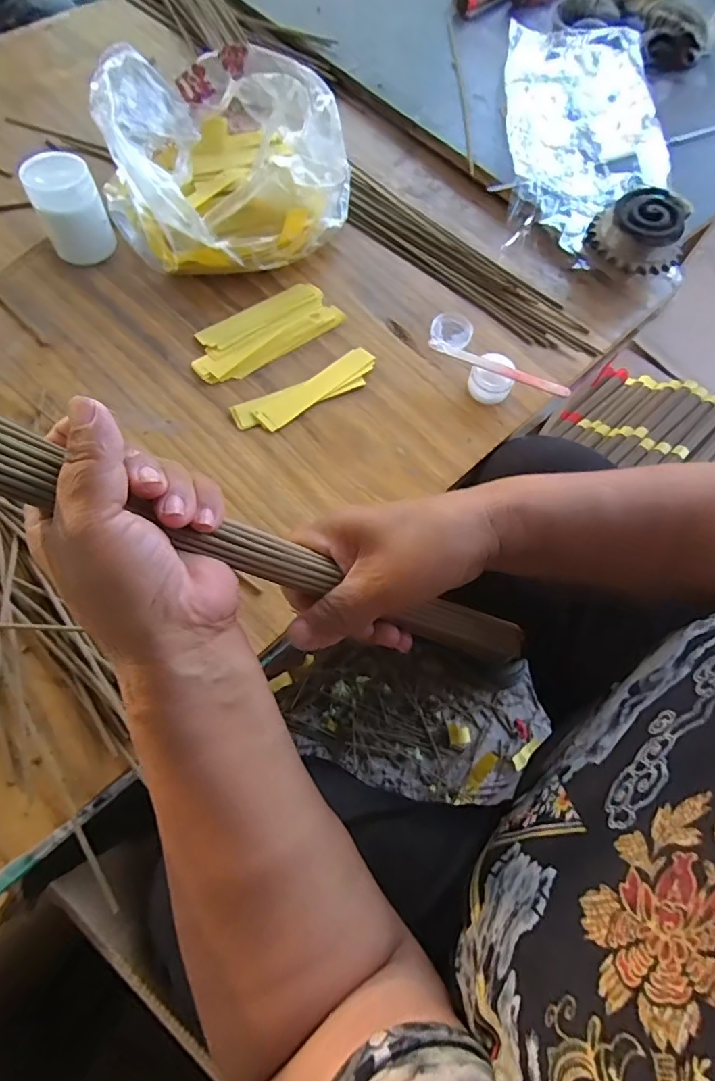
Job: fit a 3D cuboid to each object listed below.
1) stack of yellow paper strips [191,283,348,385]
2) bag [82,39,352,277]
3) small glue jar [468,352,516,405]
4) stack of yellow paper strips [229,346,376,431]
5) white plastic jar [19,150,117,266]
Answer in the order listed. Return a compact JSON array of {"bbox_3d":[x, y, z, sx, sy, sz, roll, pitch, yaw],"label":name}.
[{"bbox_3d":[-0.083,-0.187,0.454,0.137,0.006,0.058,-34,73,-16],"label":"stack of yellow paper strips"},{"bbox_3d":[-0.128,-0.356,0.475,0.211,0.090,0.222,-20,70,-12],"label":"bag"},{"bbox_3d":[0.116,-0.139,0.438,0.036,0.024,0.035,1,67,-3],"label":"small glue jar"},{"bbox_3d":[-0.041,-0.128,0.436,0.133,0.006,0.034,-29,72,-15],"label":"stack of yellow paper strips"},{"bbox_3d":[-0.251,-0.289,0.451,0.054,0.066,0.056,1,67,-3],"label":"white plastic jar"}]

